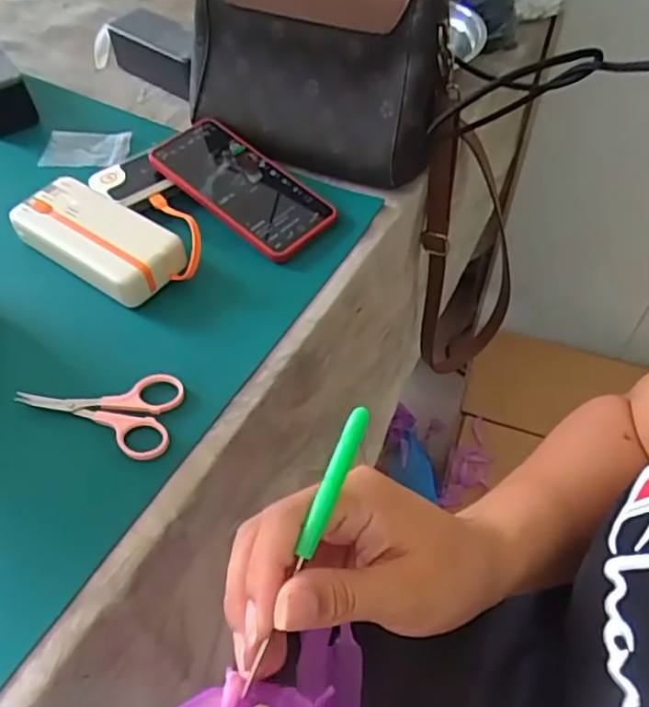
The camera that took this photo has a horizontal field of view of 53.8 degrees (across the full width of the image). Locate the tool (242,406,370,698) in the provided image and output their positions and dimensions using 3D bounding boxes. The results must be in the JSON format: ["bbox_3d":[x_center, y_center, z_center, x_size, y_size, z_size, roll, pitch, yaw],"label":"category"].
[{"bbox_3d":[-0.007,0.074,0.249,0.009,0.007,0.115,21,79,16],"label":"tool"}]

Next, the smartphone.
[{"bbox_3d":[-0.071,-0.145,0.549,0.162,0.009,0.078,39,66,14],"label":"smartphone"}]

